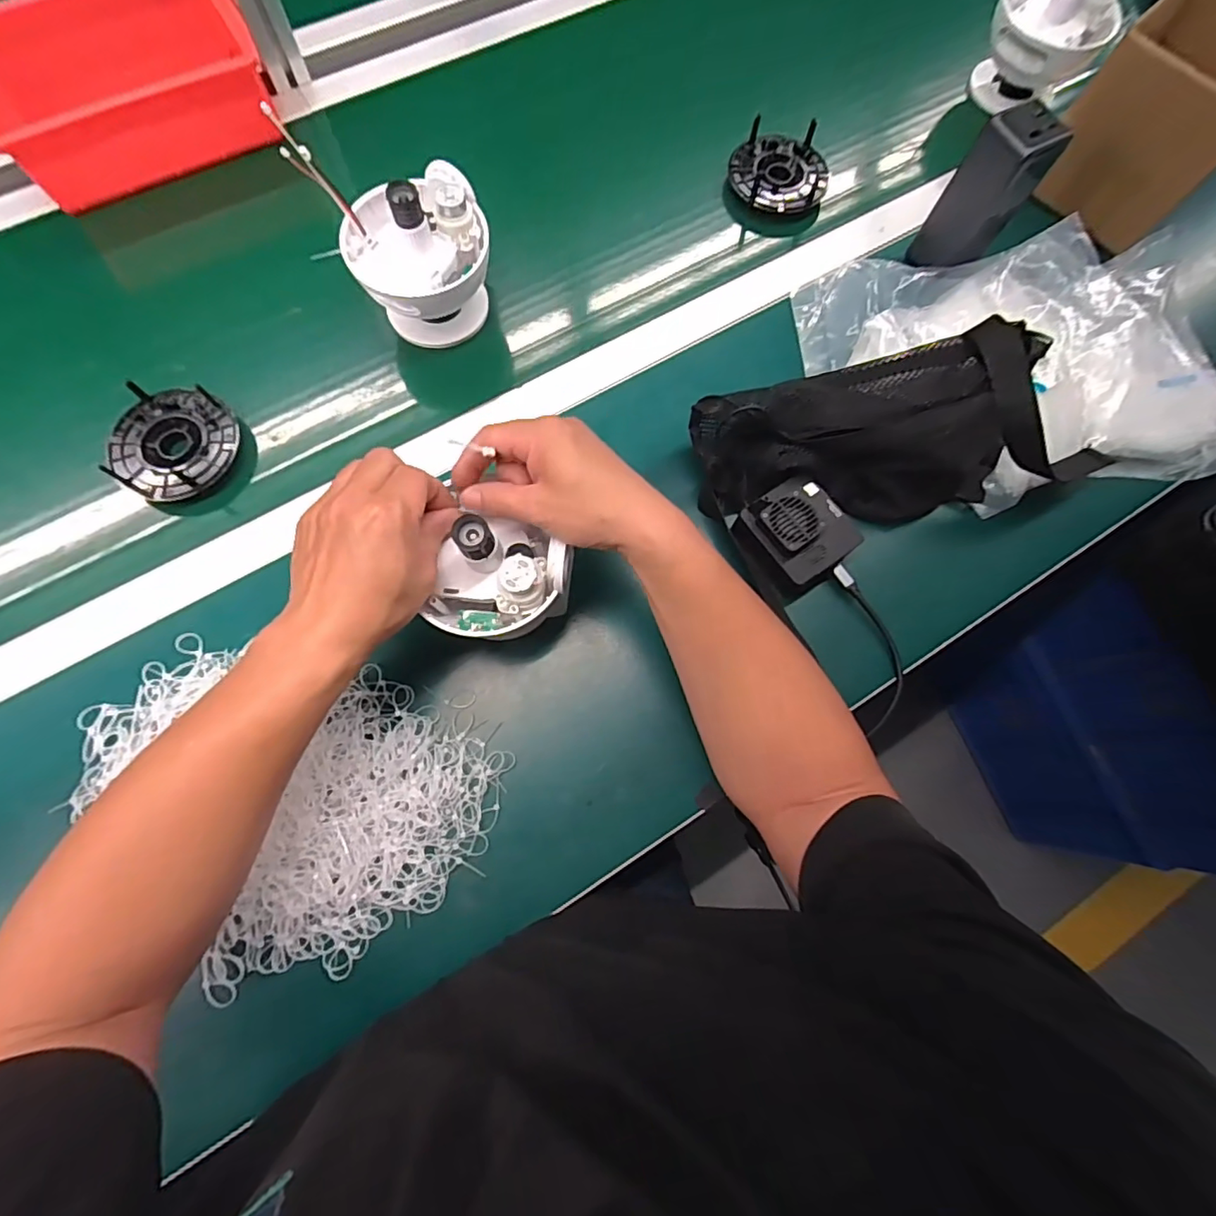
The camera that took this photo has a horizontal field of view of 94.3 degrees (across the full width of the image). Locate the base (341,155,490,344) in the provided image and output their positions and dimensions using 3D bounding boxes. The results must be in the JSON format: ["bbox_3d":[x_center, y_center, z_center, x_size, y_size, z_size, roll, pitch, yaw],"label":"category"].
[{"bbox_3d":[-0.162,-0.304,0.483,0.111,0.116,0.100,-32,78,-10],"label":"base"}]

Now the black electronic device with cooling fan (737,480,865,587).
[{"bbox_3d":[0.156,-0.063,0.458,0.070,0.040,0.077,-31,77,-13],"label":"black electronic device with cooling fan"}]

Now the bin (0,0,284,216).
[{"bbox_3d":[-0.460,-0.498,0.549,0.243,0.091,0.159,-29,78,-9],"label":"bin"}]

